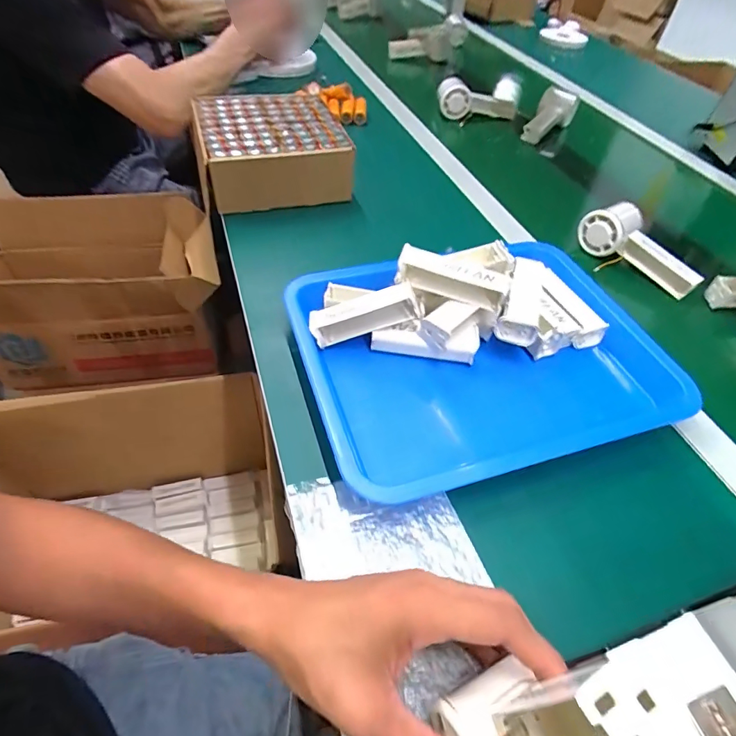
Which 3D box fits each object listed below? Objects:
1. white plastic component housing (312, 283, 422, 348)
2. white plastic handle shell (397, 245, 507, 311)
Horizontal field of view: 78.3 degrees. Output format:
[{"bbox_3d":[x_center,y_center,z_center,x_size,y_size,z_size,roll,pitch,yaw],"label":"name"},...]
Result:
[{"bbox_3d":[-0.004,-0.051,0.425,0.100,0.031,0.030,-16,50,10],"label":"white plastic component housing"},{"bbox_3d":[0.079,-0.083,0.419,0.102,0.034,0.026,12,49,5],"label":"white plastic handle shell"}]

